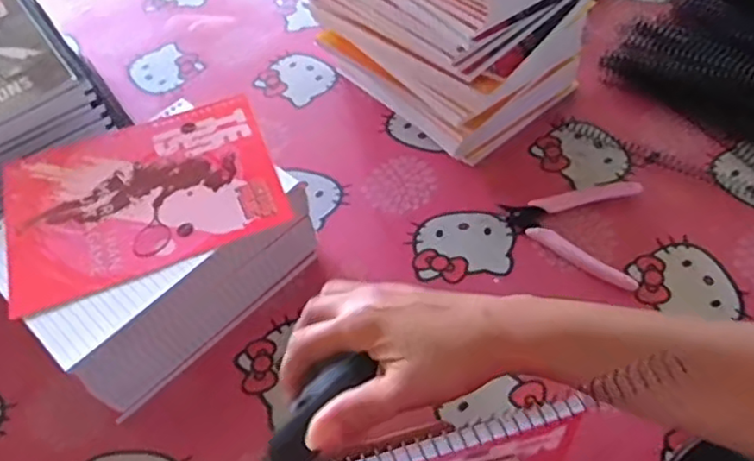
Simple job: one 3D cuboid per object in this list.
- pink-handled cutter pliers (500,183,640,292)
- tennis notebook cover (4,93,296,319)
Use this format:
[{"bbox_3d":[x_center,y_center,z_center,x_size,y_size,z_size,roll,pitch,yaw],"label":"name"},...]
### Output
[{"bbox_3d":[0.164,-0.009,0.543,0.113,0.011,0.099,17,57,17],"label":"pink-handled cutter pliers"},{"bbox_3d":[-0.175,-0.030,0.488,0.195,0.004,0.147,-19,54,-9],"label":"tennis notebook cover"}]

